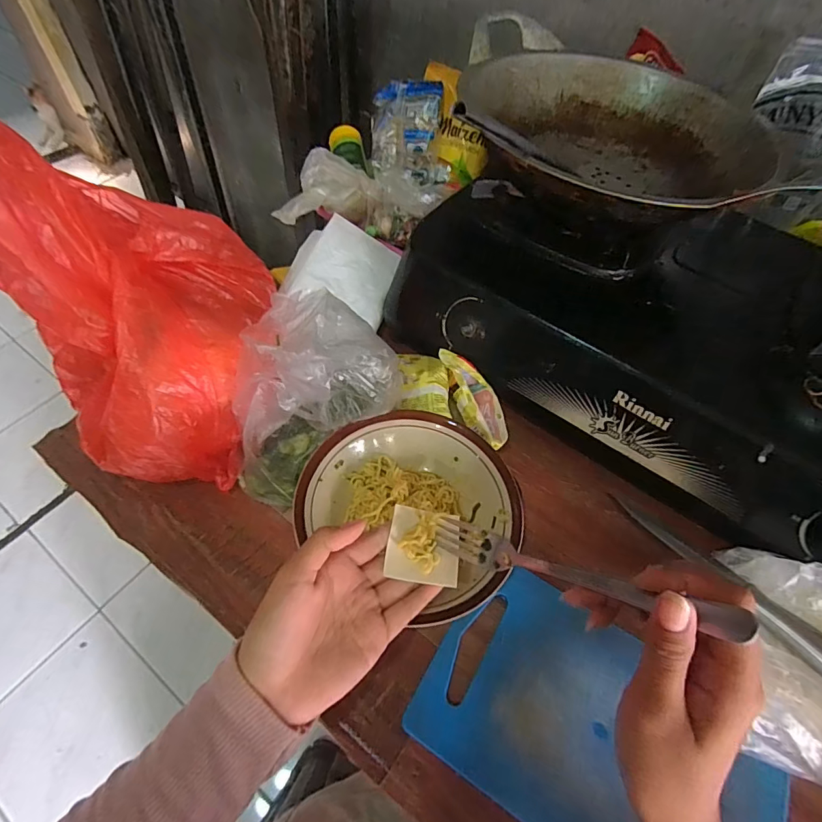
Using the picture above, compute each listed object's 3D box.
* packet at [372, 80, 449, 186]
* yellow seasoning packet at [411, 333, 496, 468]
[{"bbox_3d":[-0.001,-0.358,0.579,0.101,0.110,0.017,9,23,12],"label":"packet"},{"bbox_3d":[0.064,-0.013,0.451,0.027,0.036,0.109,-22,74,-17],"label":"yellow seasoning packet"}]

